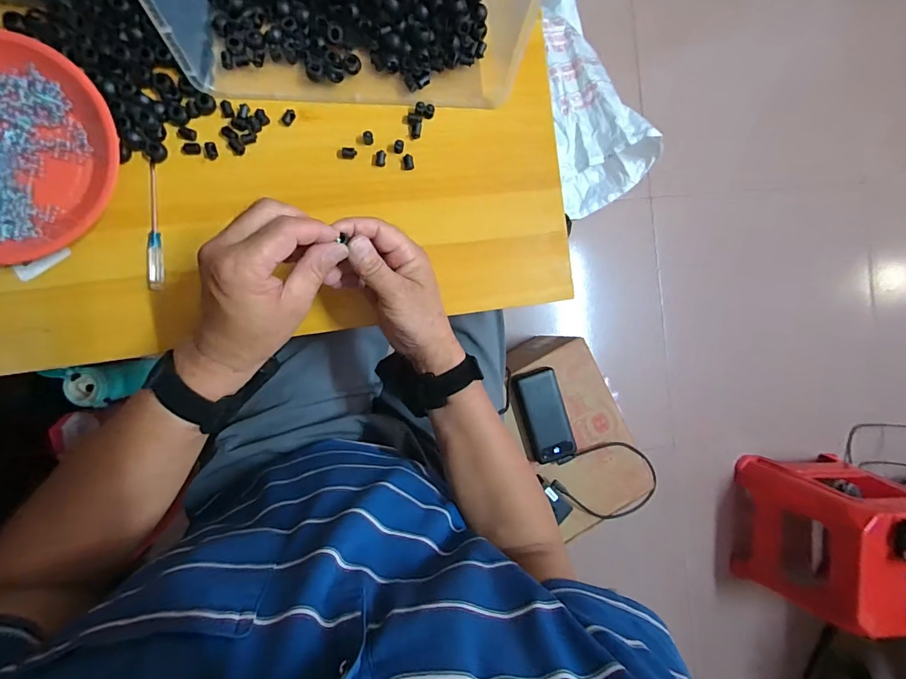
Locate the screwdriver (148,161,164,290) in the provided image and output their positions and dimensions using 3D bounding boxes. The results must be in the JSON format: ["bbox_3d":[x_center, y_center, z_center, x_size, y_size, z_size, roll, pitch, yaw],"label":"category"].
[{"bbox_3d":[-0.285,-0.108,0.410,0.013,0.008,0.120,0,91,-8],"label":"screwdriver"}]

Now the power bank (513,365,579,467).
[{"bbox_3d":[0.162,0.131,0.744,0.083,0.024,0.162,-17,93,-7],"label":"power bank"}]

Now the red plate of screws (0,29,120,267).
[{"bbox_3d":[-0.407,-0.170,0.381,0.183,0.027,0.192,0,91,-8],"label":"red plate of screws"}]

